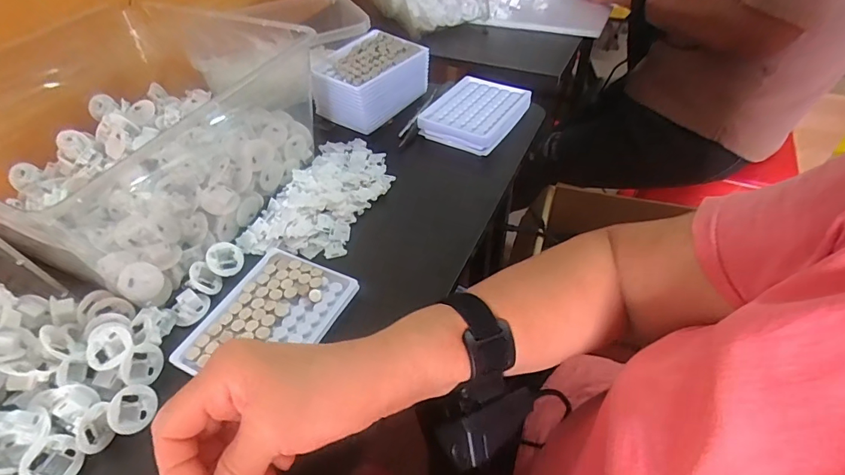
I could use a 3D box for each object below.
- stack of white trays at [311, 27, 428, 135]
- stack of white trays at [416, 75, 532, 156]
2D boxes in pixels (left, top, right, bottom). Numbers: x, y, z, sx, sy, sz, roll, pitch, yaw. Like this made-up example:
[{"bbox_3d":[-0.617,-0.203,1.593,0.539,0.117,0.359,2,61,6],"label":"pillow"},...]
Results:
[{"bbox_3d":[-0.067,-0.207,0.590,0.100,0.078,0.127,28,54,26],"label":"stack of white trays"},{"bbox_3d":[0.070,-0.161,0.578,0.104,0.028,0.135,24,52,23],"label":"stack of white trays"}]

